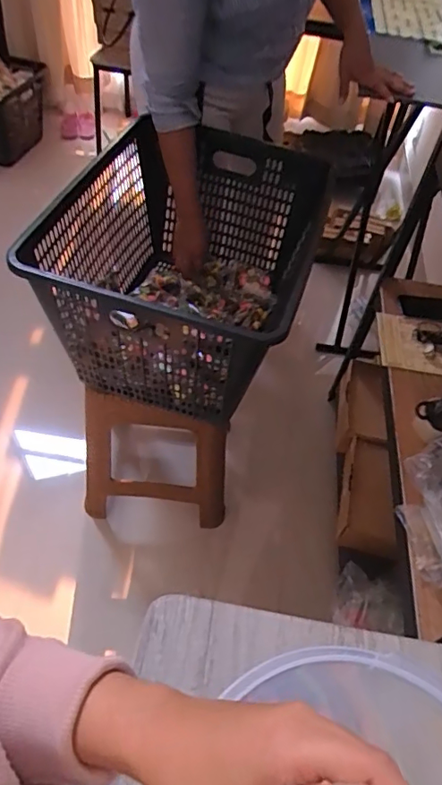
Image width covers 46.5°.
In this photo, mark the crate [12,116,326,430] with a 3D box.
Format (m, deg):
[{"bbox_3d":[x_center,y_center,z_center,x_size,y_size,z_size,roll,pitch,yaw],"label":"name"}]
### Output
[{"bbox_3d":[-0.055,-0.238,1.008,0.419,0.315,0.562,15,52,6],"label":"crate"}]

